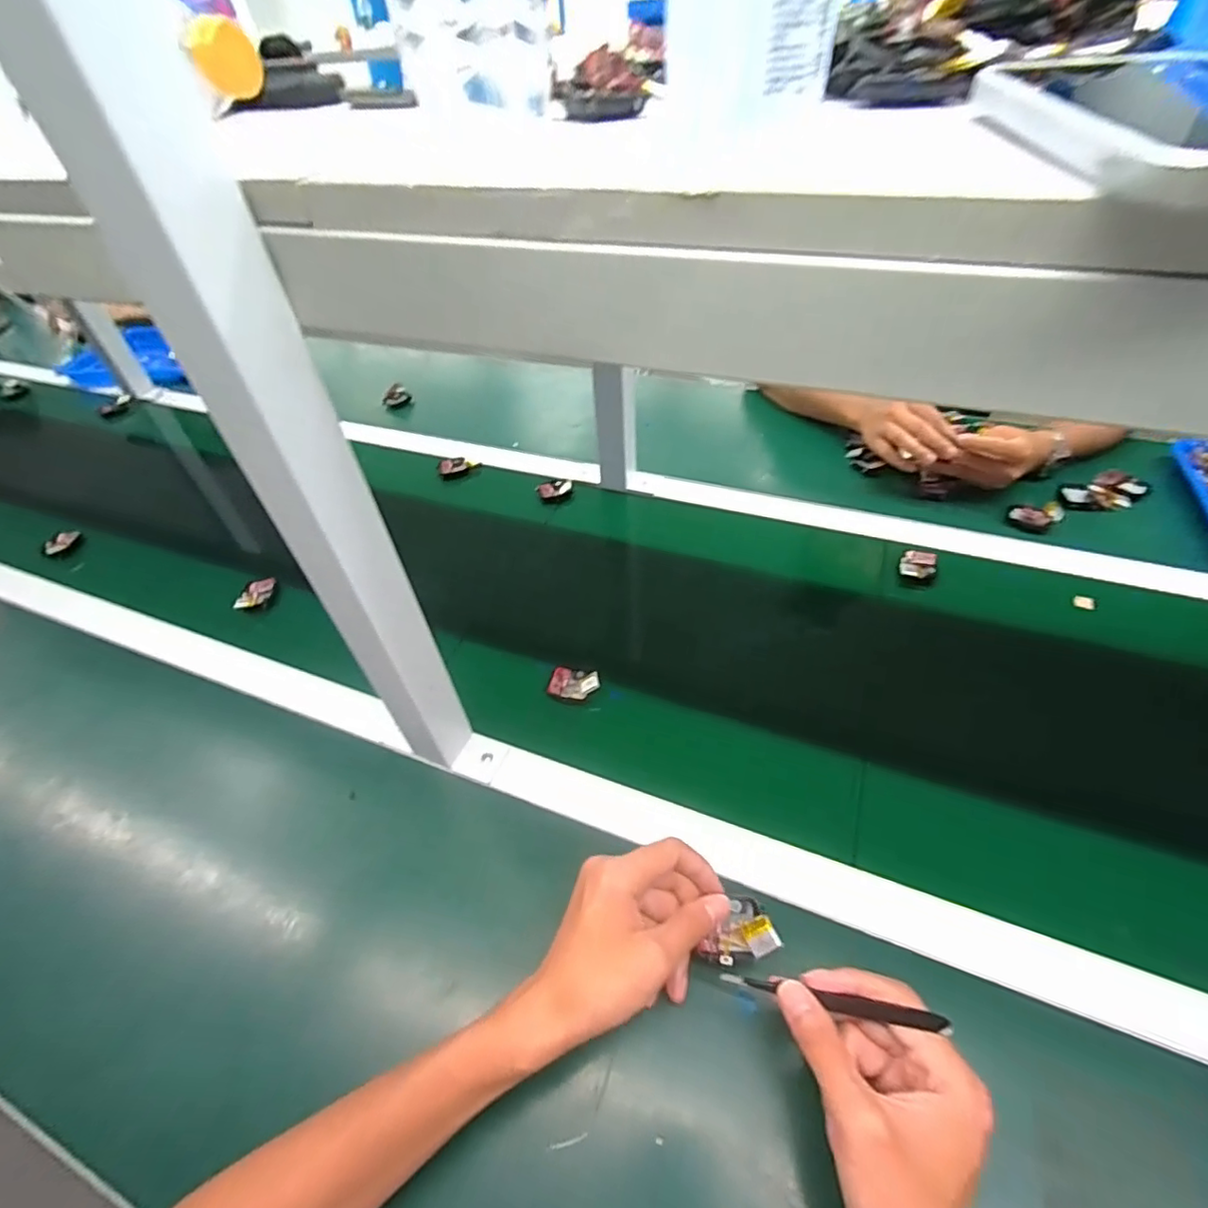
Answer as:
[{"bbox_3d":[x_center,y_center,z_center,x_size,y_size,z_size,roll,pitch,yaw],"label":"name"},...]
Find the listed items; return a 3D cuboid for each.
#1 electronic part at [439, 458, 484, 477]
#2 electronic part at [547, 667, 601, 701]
[{"bbox_3d":[-0.212,-0.203,0.837,0.061,0.026,0.010,-8,46,-5],"label":"electronic part"},{"bbox_3d":[-0.028,0.077,0.554,0.050,0.019,0.033,13,48,15],"label":"electronic part"}]

